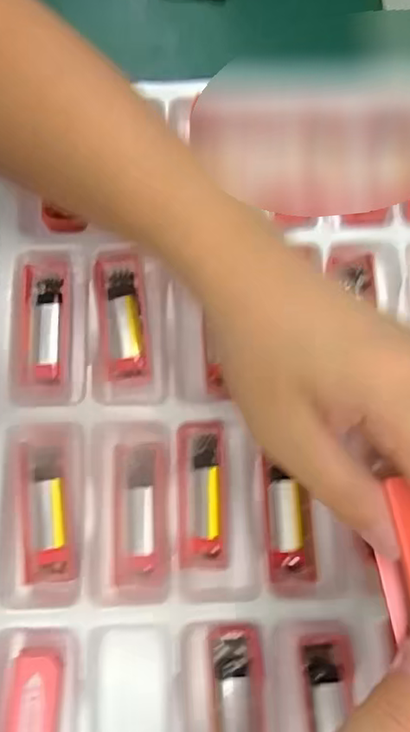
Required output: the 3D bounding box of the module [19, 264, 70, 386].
[{"bbox_3d":[-0.099,-0.027,0.362,0.028,0.008,0.076,0,76,-1],"label":"module"}]

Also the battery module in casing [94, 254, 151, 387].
[{"bbox_3d":[-0.050,-0.030,0.366,0.028,0.010,0.082,-9,76,-4],"label":"battery module in casing"}]

